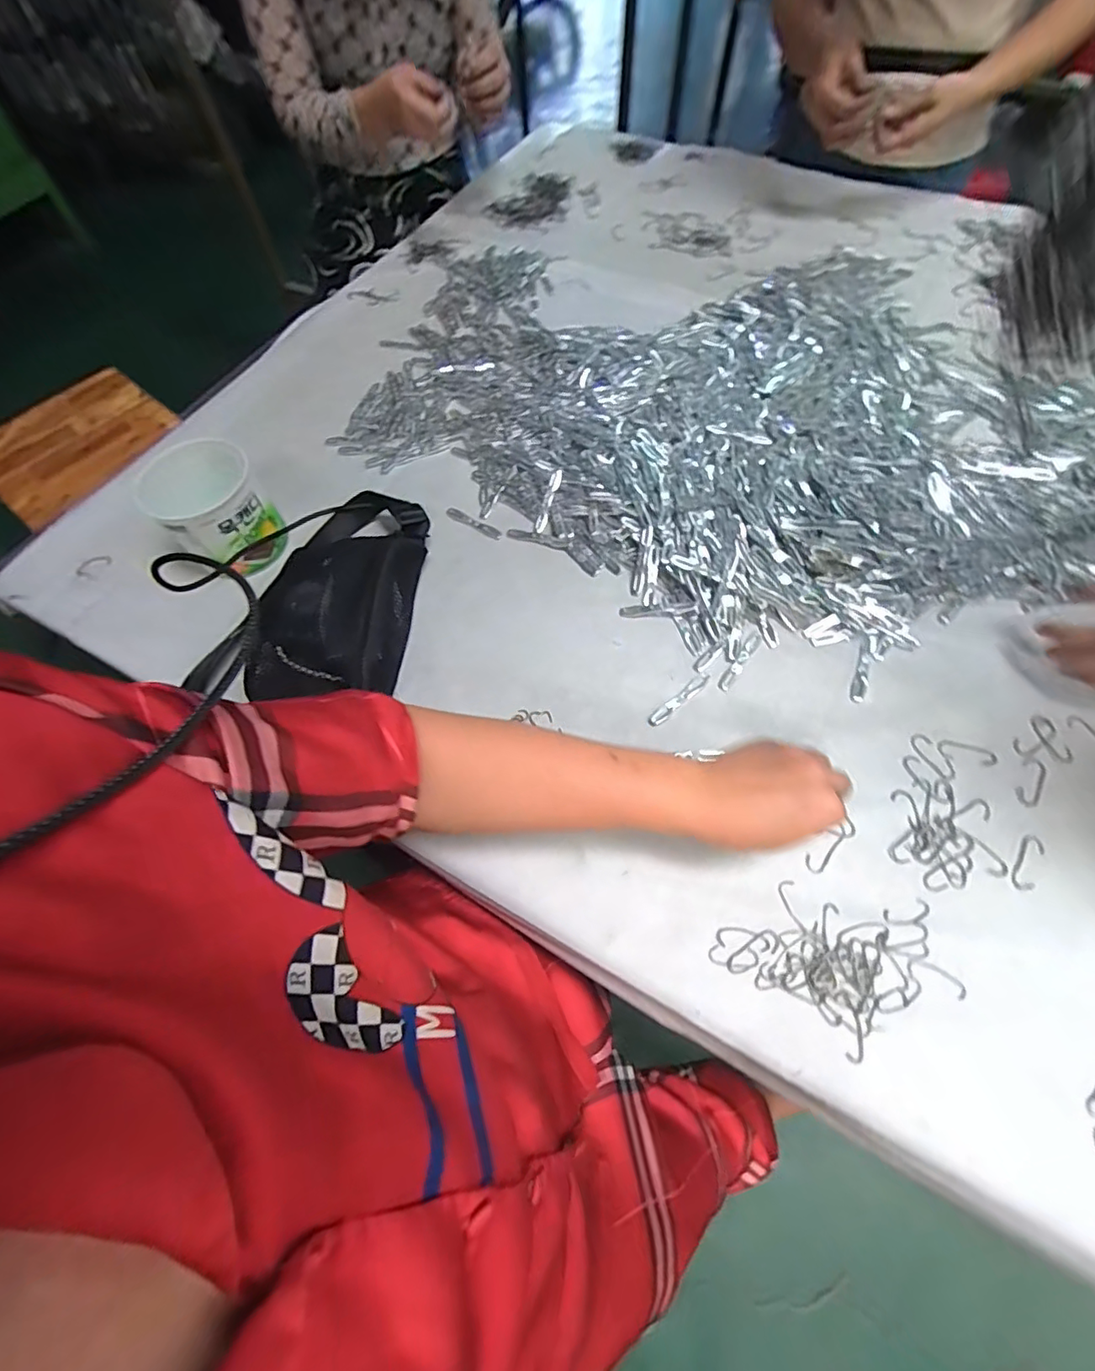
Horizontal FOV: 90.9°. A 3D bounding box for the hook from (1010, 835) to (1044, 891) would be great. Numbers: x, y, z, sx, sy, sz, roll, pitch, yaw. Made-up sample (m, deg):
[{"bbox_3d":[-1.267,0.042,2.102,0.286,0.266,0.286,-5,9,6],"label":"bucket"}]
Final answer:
[{"bbox_3d":[0.354,0.130,0.397,0.015,0.004,0.045,31,68,17],"label":"hook"}]

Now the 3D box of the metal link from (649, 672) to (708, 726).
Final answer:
[{"bbox_3d":[0.115,0.011,0.466,0.070,0.004,0.012,-38,67,-16],"label":"metal link"}]

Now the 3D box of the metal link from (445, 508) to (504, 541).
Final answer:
[{"bbox_3d":[-0.077,-0.169,0.564,0.068,0.004,0.013,30,67,16],"label":"metal link"}]

